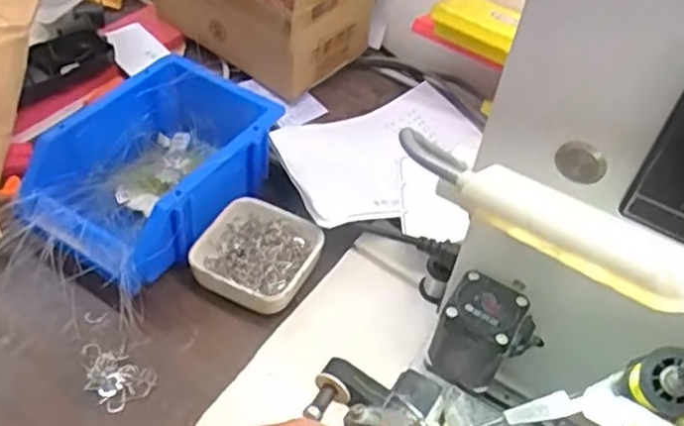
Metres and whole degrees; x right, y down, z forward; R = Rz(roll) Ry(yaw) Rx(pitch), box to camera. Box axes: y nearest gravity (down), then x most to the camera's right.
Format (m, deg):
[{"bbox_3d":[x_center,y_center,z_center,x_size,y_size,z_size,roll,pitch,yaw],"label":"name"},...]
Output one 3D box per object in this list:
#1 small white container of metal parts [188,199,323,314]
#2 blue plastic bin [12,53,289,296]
[{"bbox_3d":[-0.063,0.031,0.527,0.081,0.025,0.090,25,49,15],"label":"small white container of metal parts"},{"bbox_3d":[-0.147,-0.032,0.548,0.129,0.074,0.194,28,50,18],"label":"blue plastic bin"}]

